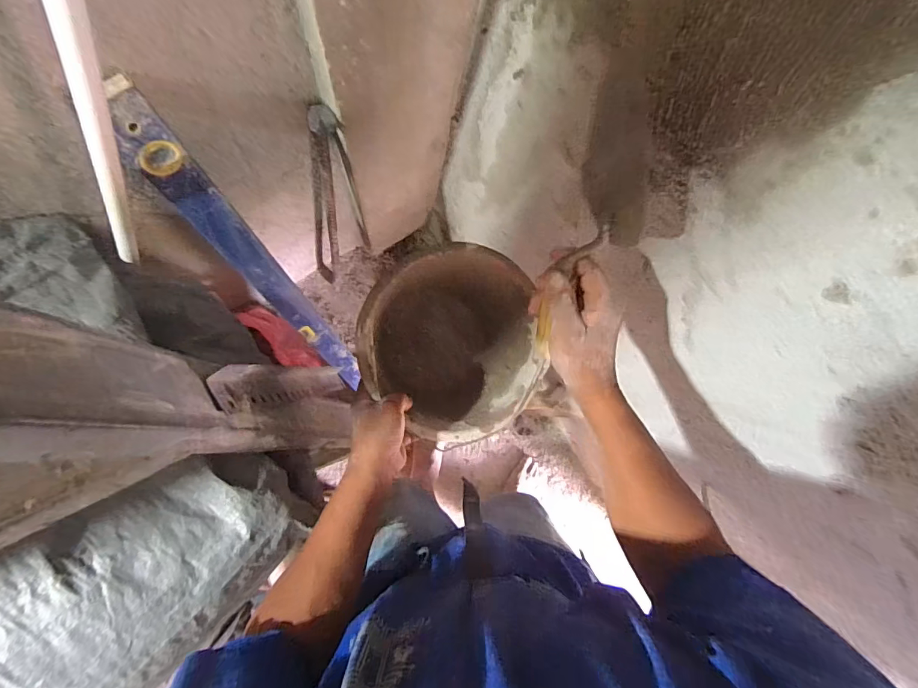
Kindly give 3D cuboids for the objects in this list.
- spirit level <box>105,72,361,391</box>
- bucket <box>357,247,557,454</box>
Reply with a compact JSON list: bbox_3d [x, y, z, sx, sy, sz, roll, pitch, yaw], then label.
[{"bbox_3d":[-0.283,-0.072,0.751,0.049,0.782,0.033,-27,68,-8],"label":"spirit level"},{"bbox_3d":[-0.016,0.011,0.657,0.218,0.192,0.239,0,88,-8],"label":"bucket"}]

